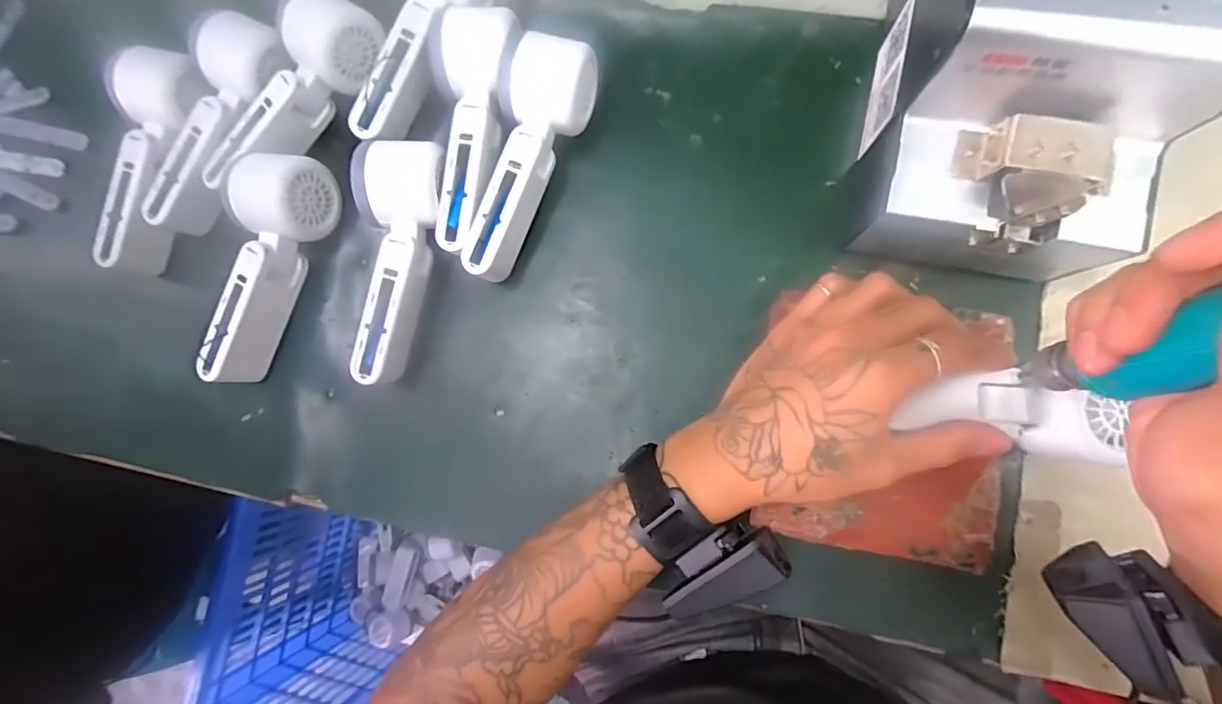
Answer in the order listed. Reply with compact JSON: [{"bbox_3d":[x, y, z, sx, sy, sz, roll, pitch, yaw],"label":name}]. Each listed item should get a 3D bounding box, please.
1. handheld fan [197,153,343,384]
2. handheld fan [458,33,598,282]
[{"bbox_3d":[-0.253,-0.060,0.384,0.055,0.047,0.168,21,87,9],"label":"handheld fan"},{"bbox_3d":[-0.055,-0.126,0.366,0.052,0.052,0.158,14,86,8],"label":"handheld fan"}]

